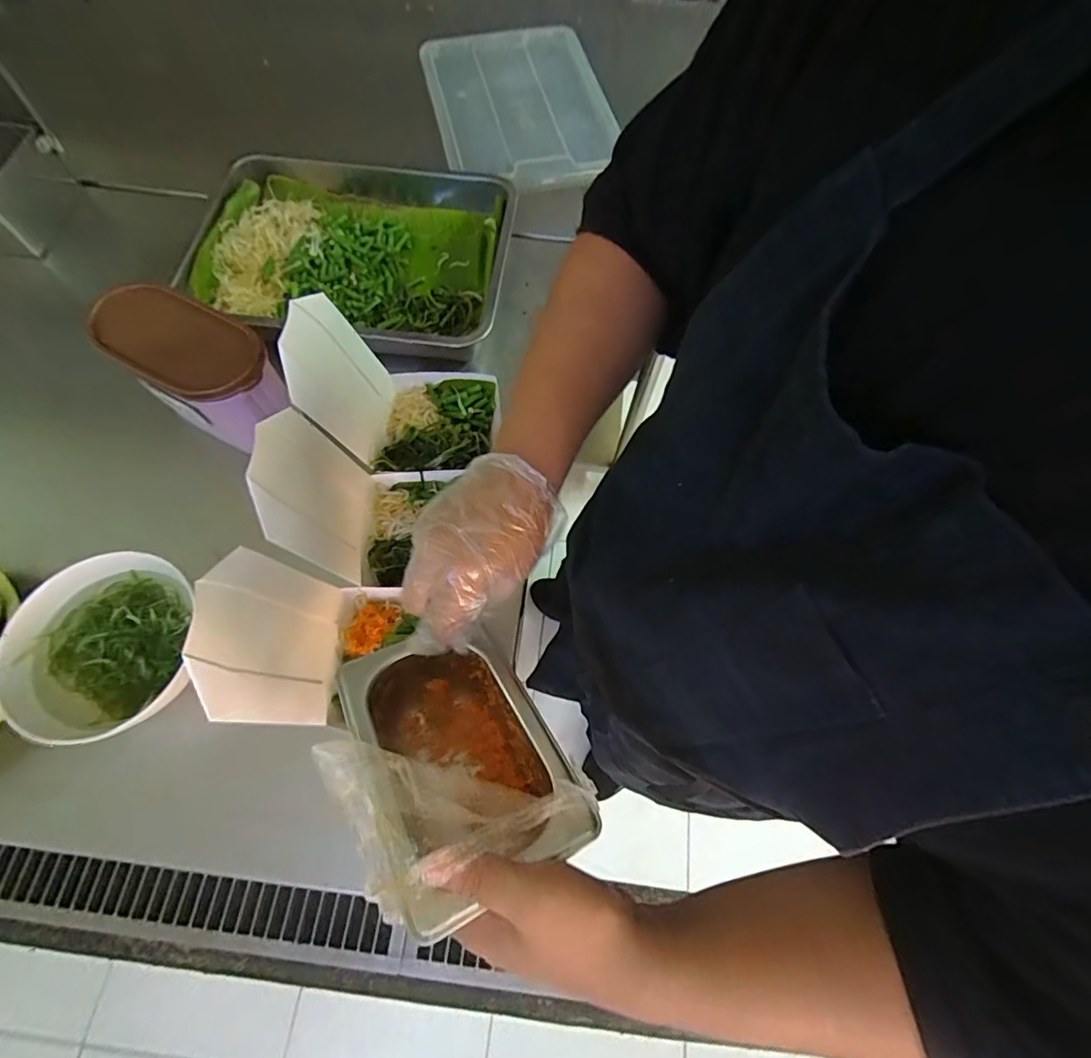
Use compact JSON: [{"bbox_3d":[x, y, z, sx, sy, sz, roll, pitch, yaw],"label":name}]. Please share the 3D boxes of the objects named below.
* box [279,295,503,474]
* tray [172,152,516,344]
[{"bbox_3d":[-0.136,-0.144,0.509,0.169,0.162,0.131,-4,66,-3],"label":"box"},{"bbox_3d":[-0.239,-0.349,0.653,0.376,0.073,0.291,6,65,2],"label":"tray"}]

